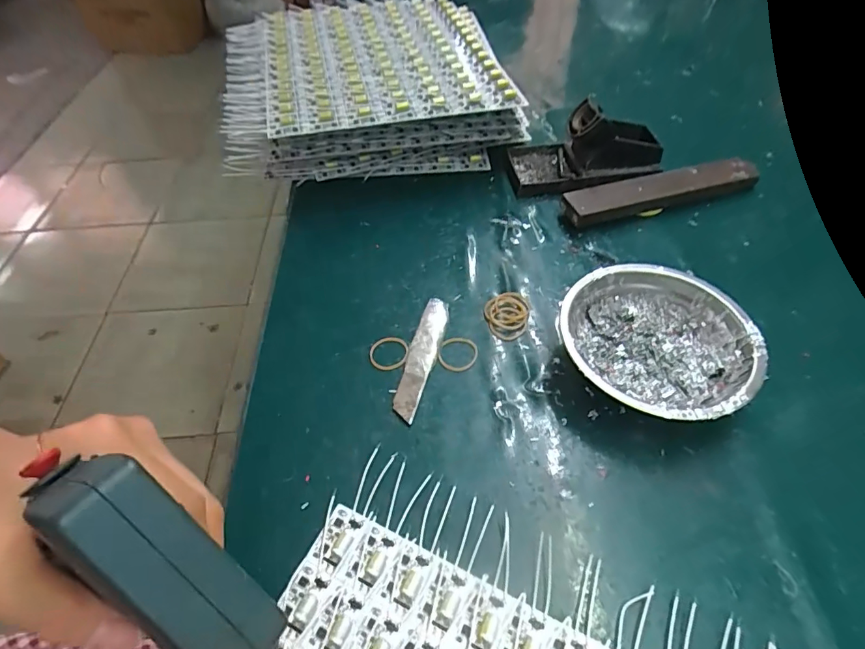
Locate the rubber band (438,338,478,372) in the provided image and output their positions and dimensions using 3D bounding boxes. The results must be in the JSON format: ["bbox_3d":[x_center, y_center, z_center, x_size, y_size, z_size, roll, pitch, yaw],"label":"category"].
[{"bbox_3d":[0.020,0.021,0.360,0.028,0.004,0.031,18,54,17],"label":"rubber band"}]

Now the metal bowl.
[{"bbox_3d":[0.153,0.016,0.333,0.124,0.041,0.119,-1,51,2],"label":"metal bowl"}]

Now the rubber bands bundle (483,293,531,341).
[{"bbox_3d":[0.059,-0.008,0.379,0.034,0.006,0.044,8,52,9],"label":"rubber bands bundle"}]

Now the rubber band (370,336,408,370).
[{"bbox_3d":[-0.033,0.021,0.361,0.029,0.004,0.030,-1,51,2],"label":"rubber band"}]

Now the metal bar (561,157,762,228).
[{"bbox_3d":[0.220,-0.126,0.453,0.189,0.025,0.034,-14,52,-8],"label":"metal bar"}]

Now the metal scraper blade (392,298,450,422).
[{"bbox_3d":[-0.008,0.023,0.354,0.020,0.012,0.102,13,53,13],"label":"metal scraper blade"}]

